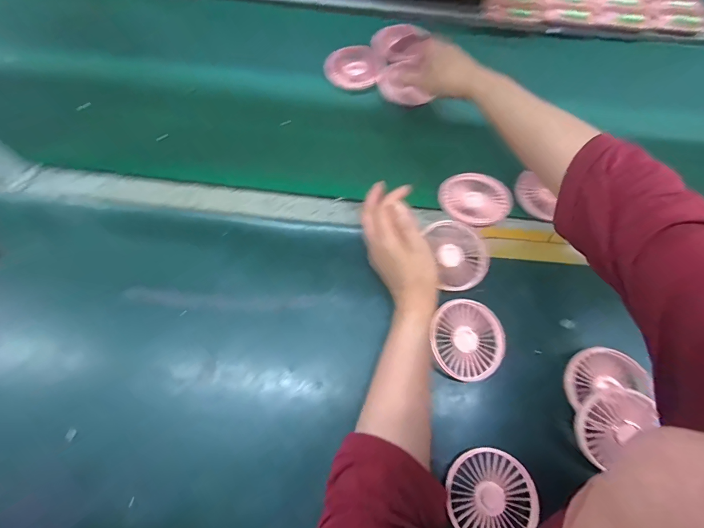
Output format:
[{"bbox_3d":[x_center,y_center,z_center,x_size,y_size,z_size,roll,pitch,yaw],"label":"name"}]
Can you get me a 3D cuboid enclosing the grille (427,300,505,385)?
[{"bbox_3d":[0.130,0.088,0.406,0.086,0.019,0.086,1,77,-4],"label":"grille"}]

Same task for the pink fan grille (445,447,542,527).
[{"bbox_3d":[0.141,0.237,0.352,0.088,0.007,0.088,1,70,-2],"label":"pink fan grille"}]

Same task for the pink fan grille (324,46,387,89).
[{"bbox_3d":[0.001,-0.327,0.575,0.097,0.007,0.094,1,66,-2],"label":"pink fan grille"}]

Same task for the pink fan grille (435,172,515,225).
[{"bbox_3d":[0.168,-0.091,0.476,0.092,0.012,0.090,-17,68,-10],"label":"pink fan grille"}]

